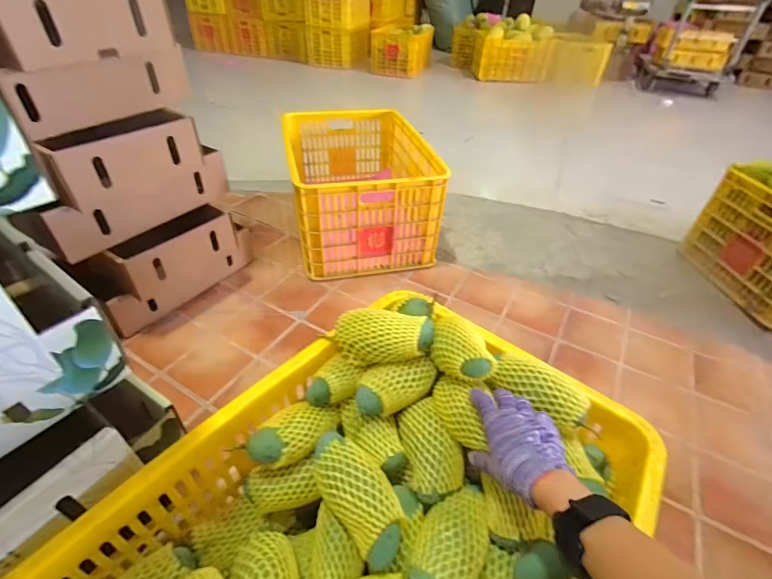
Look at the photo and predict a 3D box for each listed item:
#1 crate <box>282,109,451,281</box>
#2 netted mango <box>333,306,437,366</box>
[{"bbox_3d":[-0.100,-0.356,1.327,0.422,0.318,0.621,-8,41,-13],"label":"crate"},{"bbox_3d":[-0.004,0.067,0.533,0.129,0.057,0.056,10,40,9],"label":"netted mango"}]

